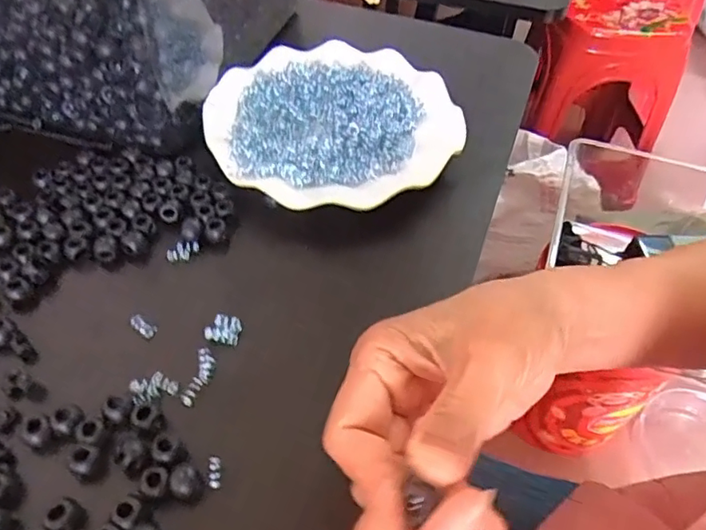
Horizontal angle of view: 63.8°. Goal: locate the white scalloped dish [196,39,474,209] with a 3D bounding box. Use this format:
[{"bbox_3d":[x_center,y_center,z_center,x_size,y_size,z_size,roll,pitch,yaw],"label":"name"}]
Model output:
[{"bbox_3d":[-0.015,-0.110,0.422,0.178,0.021,0.176,1,51,-1],"label":"white scalloped dish"}]

